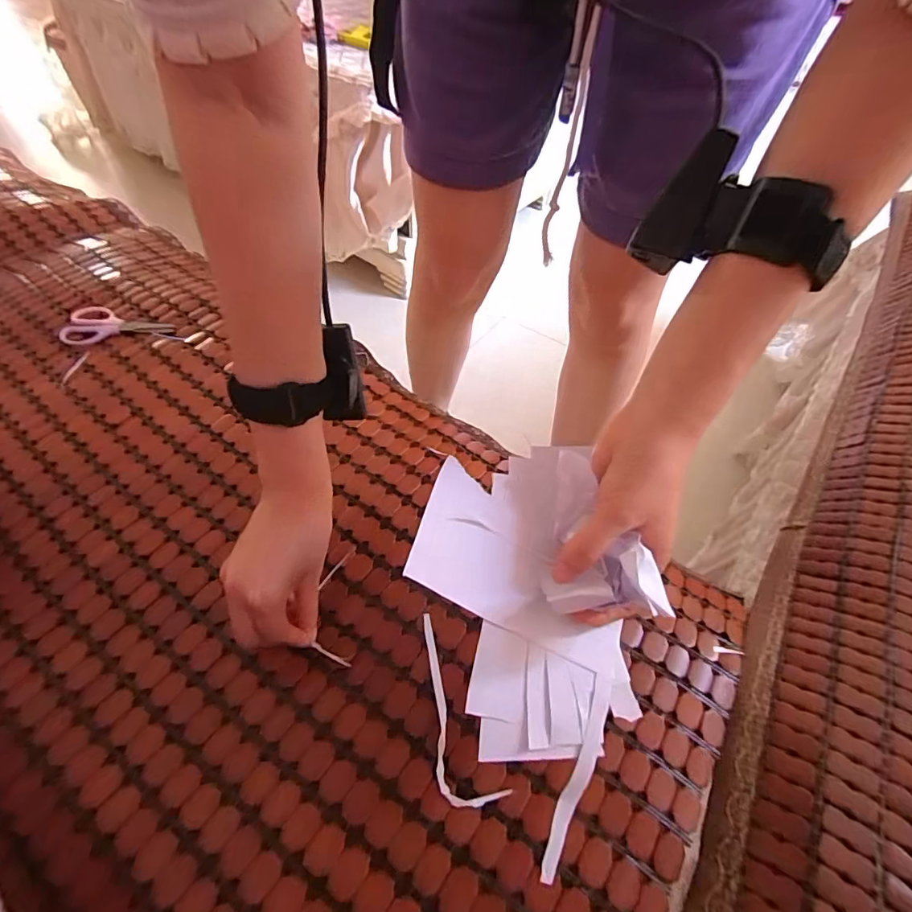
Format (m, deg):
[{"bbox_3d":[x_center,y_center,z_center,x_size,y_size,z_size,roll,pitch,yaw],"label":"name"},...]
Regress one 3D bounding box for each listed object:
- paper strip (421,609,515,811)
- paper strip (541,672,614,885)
[{"bbox_3d":[-0.003,0.165,0.329,0.036,0.004,0.121,-11,54,-9],"label":"paper strip"},{"bbox_3d":[0.066,0.172,0.263,0.013,0.008,0.103,20,75,14],"label":"paper strip"}]

